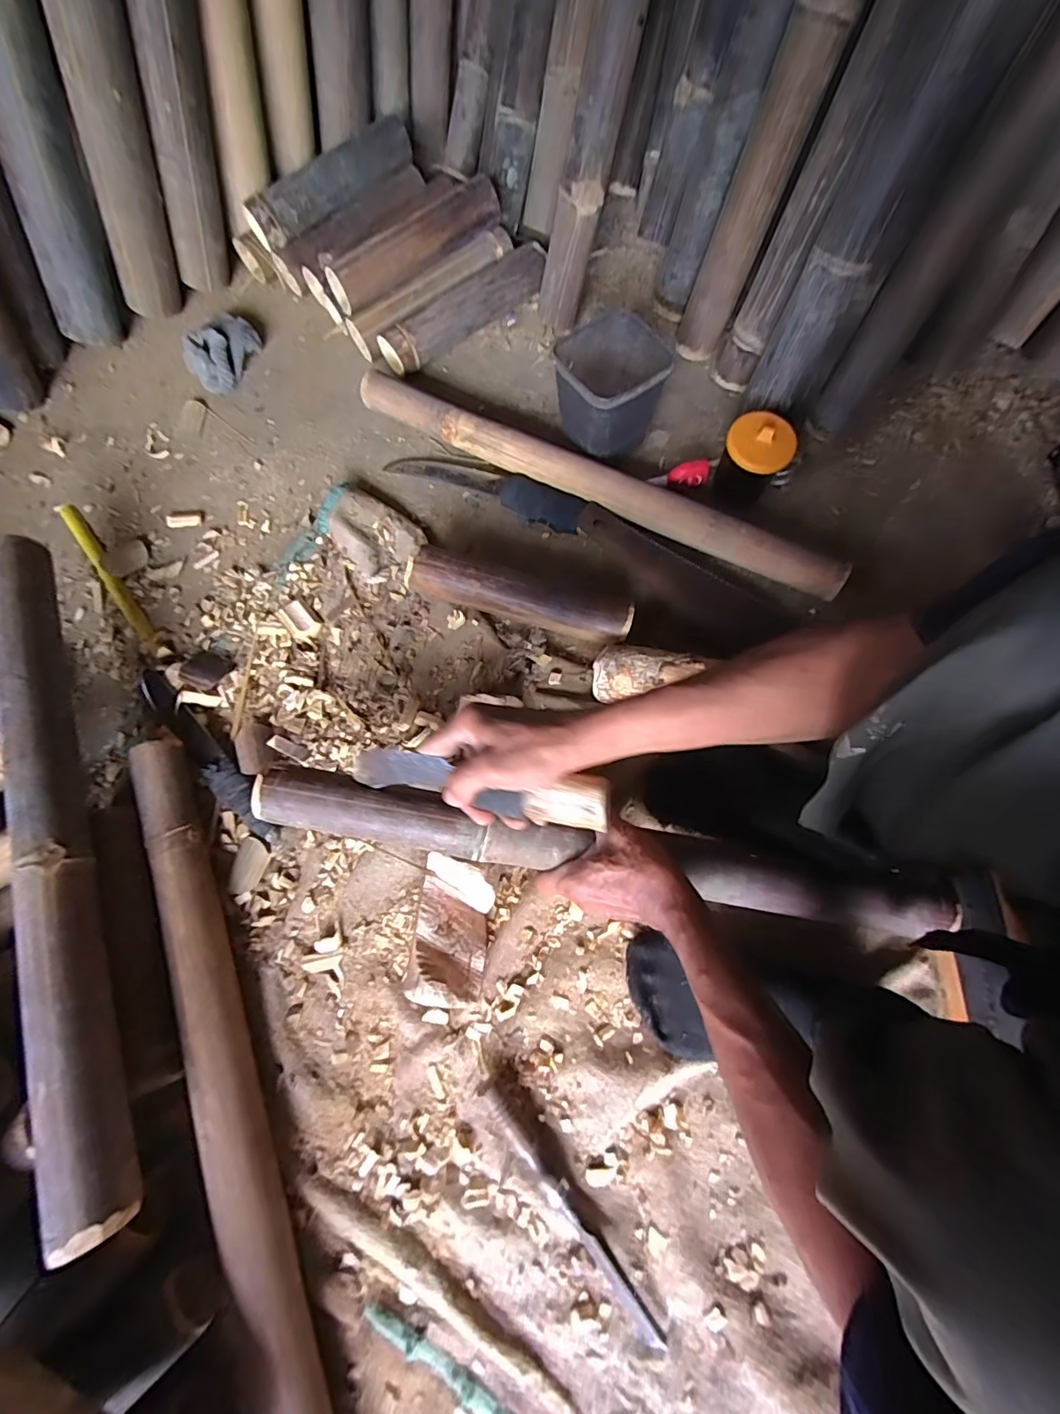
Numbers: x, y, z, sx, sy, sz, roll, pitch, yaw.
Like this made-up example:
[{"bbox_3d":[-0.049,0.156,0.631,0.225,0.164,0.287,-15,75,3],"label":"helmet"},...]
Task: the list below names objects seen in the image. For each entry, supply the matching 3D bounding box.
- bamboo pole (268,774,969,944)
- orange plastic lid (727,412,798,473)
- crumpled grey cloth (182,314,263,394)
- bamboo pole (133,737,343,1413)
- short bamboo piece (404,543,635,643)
[{"bbox_3d":[0.067,0.134,0.478,0.632,0.040,0.055,10,73,-1],"label":"bamboo pole"},{"bbox_3d":[0.273,-0.312,0.609,0.077,0.022,0.068,32,76,10],"label":"orange plastic lid"},{"bbox_3d":[-0.445,-0.519,0.756,0.068,0.050,0.111,36,77,11],"label":"crumpled grey cloth"},{"bbox_3d":[-0.279,0.334,0.485,0.048,0.055,0.647,-22,74,-6],"label":"bamboo pole"},{"bbox_3d":[-0.012,-0.131,0.617,0.263,0.055,0.053,16,74,6],"label":"short bamboo piece"}]

